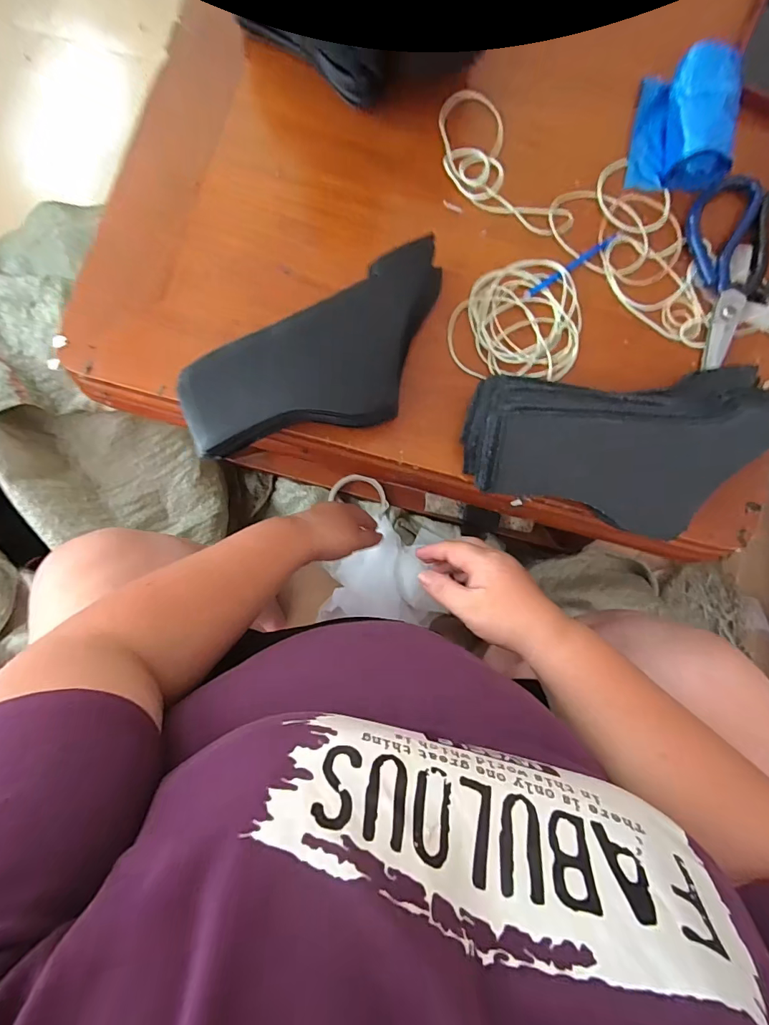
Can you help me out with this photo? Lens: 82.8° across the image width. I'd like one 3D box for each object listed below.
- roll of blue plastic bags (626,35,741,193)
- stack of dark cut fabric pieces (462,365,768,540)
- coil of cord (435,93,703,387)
[{"bbox_3d":[0.261,-0.341,0.375,0.075,0.039,0.111,10,84,3],"label":"roll of blue plastic bags"},{"bbox_3d":[0.185,-0.049,0.342,0.233,0.042,0.127,-3,84,1],"label":"stack of dark cut fabric pieces"},{"bbox_3d":[0.156,-0.250,0.386,0.216,0.015,0.262,-9,84,1],"label":"coil of cord"}]

